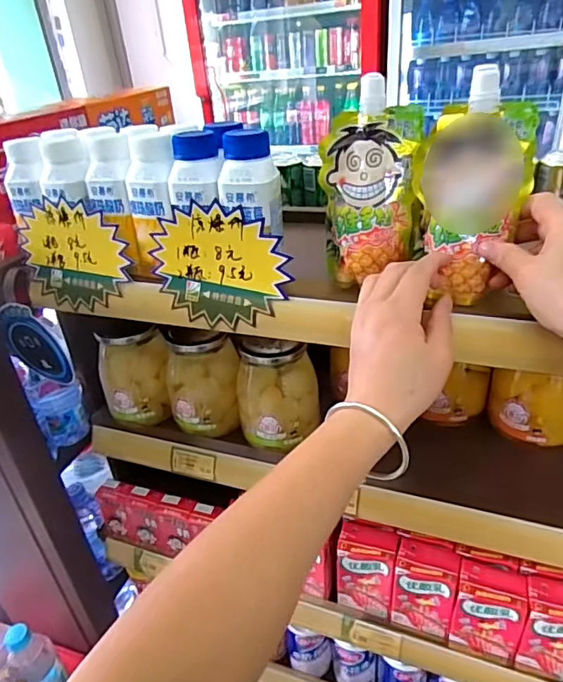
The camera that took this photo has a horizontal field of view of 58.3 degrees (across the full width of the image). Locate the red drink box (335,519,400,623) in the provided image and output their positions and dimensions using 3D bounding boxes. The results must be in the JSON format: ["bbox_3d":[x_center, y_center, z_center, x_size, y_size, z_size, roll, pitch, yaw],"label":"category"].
[{"bbox_3d":[0.101,0.271,0.597,0.065,0.098,0.047,6,33,19],"label":"red drink box"}]

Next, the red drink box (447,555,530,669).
[{"bbox_3d":[0.224,0.295,0.549,0.067,0.104,0.043,8,34,22],"label":"red drink box"}]

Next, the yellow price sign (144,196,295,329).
[{"bbox_3d":[-0.061,-0.071,0.477,0.136,0.109,0.009,5,21,21],"label":"yellow price sign"}]

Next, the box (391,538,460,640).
[{"bbox_3d":[0.162,0.281,0.573,0.065,0.100,0.047,9,34,24],"label":"box"}]

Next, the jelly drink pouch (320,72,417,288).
[{"bbox_3d":[0.075,-0.126,0.432,0.079,0.147,0.061,-3,31,6],"label":"jelly drink pouch"}]

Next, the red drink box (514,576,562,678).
[{"bbox_3d":[0.285,0.299,0.524,0.066,0.101,0.043,7,34,21],"label":"red drink box"}]

